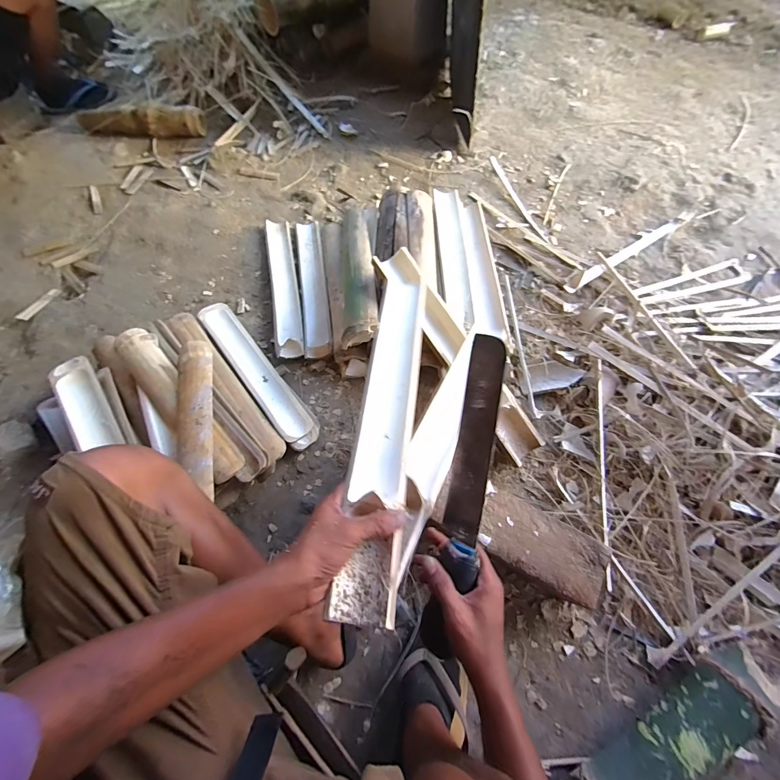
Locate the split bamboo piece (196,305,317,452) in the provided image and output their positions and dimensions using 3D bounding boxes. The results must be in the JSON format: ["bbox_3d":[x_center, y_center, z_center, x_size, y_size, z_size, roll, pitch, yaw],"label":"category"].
[{"bbox_3d":[-0.297,-0.042,0.776,0.075,0.050,0.410,-37,71,-14],"label":"split bamboo piece"}]

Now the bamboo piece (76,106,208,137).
[{"bbox_3d":[-0.837,-0.880,1.146,0.437,0.070,0.064,-1,67,0],"label":"bamboo piece"}]

